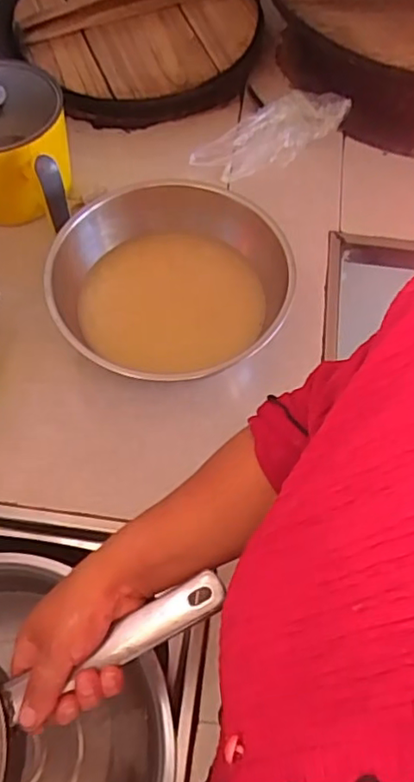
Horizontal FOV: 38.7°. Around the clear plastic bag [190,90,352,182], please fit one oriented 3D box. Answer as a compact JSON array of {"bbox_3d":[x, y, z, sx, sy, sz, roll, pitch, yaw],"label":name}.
[{"bbox_3d":[0.080,-0.339,0.781,0.207,0.051,0.068,-23,64,6],"label":"clear plastic bag"}]

